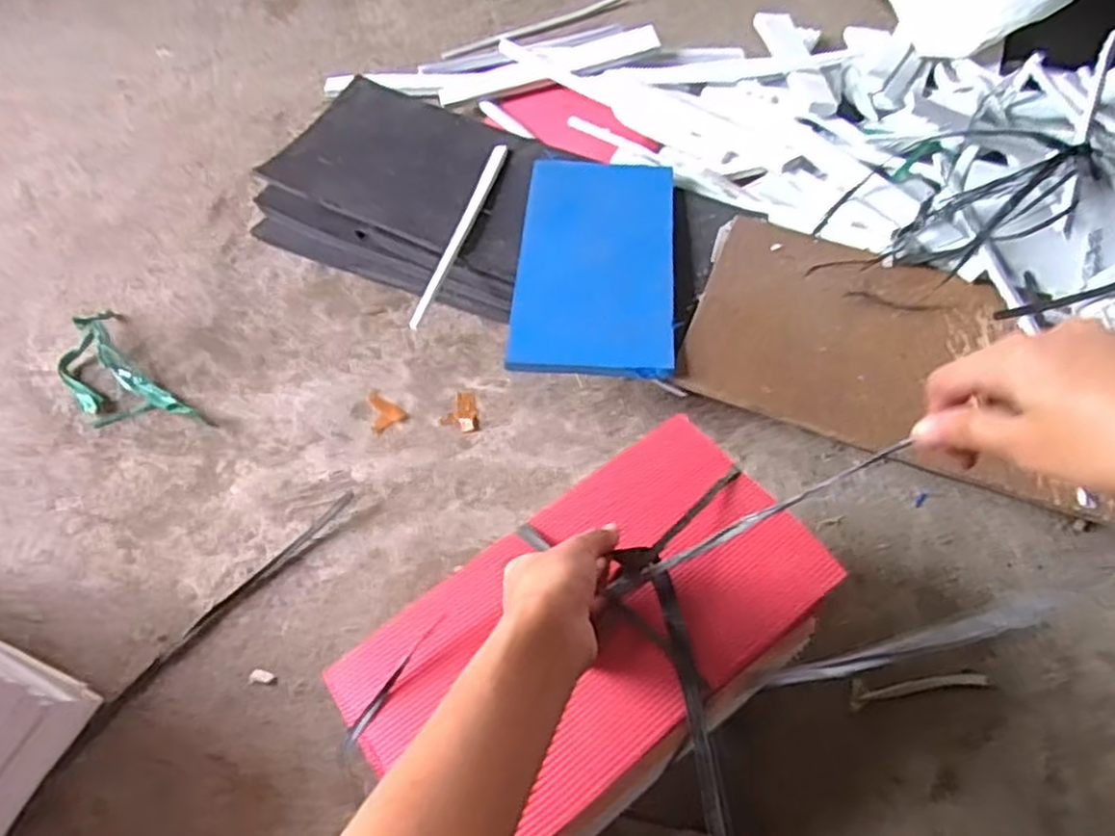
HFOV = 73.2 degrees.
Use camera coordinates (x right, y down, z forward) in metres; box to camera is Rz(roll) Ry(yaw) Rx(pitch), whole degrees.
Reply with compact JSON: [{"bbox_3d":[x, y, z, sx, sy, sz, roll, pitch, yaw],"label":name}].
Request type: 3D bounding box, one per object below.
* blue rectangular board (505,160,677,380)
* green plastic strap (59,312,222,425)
[{"bbox_3d":[0.040,-0.160,0.738,0.149,0.022,0.287,3,58,4],"label":"blue rectangular board"},{"bbox_3d":[-0.424,-0.038,0.723,0.079,0.035,0.175,-40,65,-21],"label":"green plastic strap"}]

